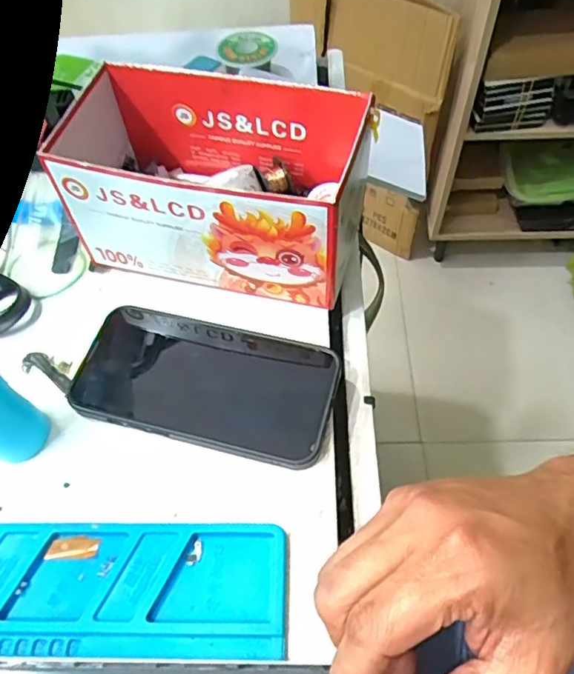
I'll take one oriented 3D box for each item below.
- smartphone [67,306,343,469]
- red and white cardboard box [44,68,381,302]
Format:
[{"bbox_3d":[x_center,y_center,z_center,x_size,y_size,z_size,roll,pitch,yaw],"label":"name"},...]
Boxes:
[{"bbox_3d":[-0.046,0.024,0.322,0.145,0.014,0.075,11,58,11],"label":"smartphone"},{"bbox_3d":[-0.046,-0.097,0.357,0.181,0.088,0.105,9,56,11],"label":"red and white cardboard box"}]

